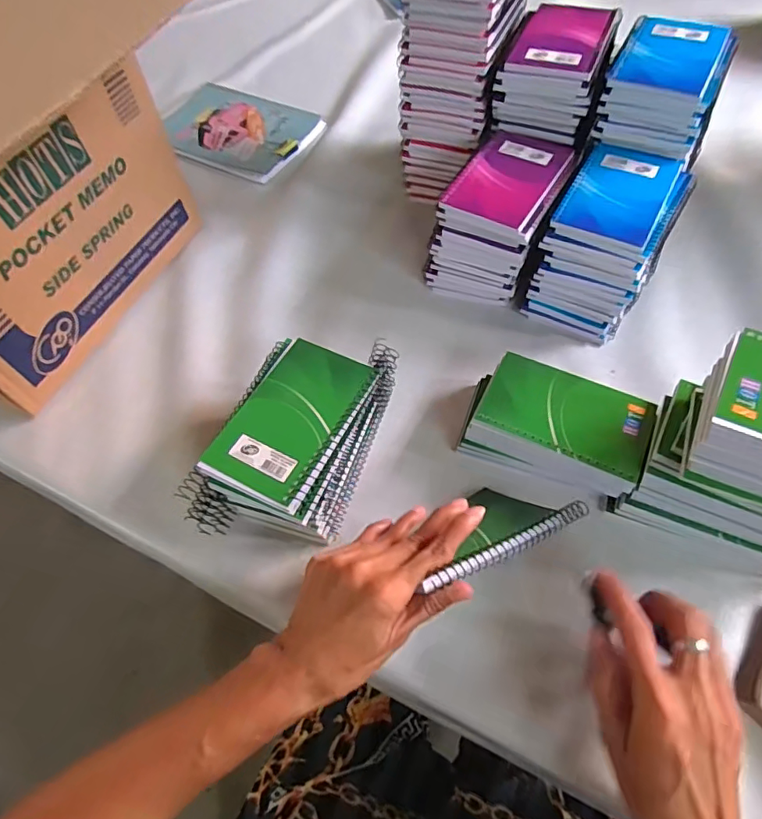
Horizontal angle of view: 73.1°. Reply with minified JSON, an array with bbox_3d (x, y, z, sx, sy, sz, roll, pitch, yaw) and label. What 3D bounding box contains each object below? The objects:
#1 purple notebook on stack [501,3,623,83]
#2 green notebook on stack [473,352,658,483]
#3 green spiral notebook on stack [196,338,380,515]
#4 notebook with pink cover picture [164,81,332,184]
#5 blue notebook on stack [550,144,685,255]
[{"bbox_3d":[0.183,-0.368,0.509,0.083,0.012,0.137,20,60,15],"label":"purple notebook on stack"},{"bbox_3d":[0.151,0.001,0.418,0.128,0.006,0.079,22,61,17],"label":"green notebook on stack"},{"bbox_3d":[-0.066,0.005,0.391,0.082,0.006,0.134,22,61,16],"label":"green spiral notebook on stack"},{"bbox_3d":[-0.213,-0.405,0.745,0.234,0.009,0.169,25,62,18],"label":"notebook with pink cover picture"},{"bbox_3d":[0.217,-0.197,0.469,0.082,0.011,0.127,25,62,18],"label":"blue notebook on stack"}]

